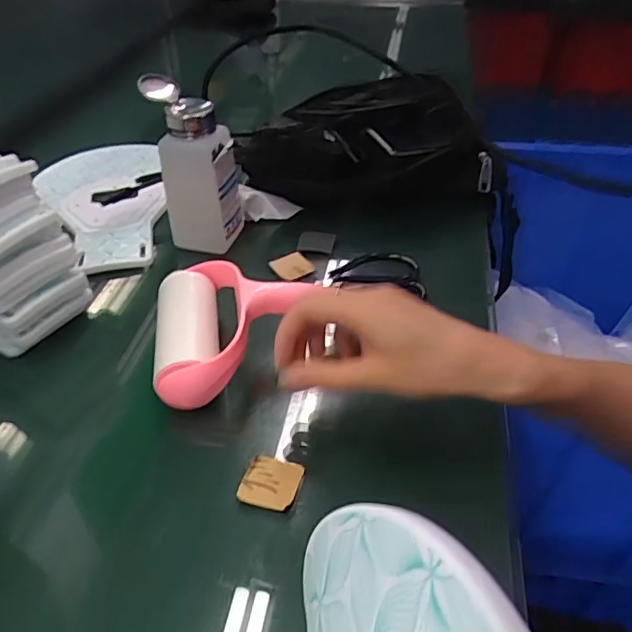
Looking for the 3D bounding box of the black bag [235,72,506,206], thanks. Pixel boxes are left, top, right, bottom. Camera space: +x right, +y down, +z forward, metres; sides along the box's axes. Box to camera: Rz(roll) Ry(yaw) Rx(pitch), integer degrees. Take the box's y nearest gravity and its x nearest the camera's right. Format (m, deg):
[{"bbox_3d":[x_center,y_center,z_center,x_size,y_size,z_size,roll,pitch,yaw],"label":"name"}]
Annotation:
[{"bbox_3d":[0.058,-0.180,0.582,0.258,0.097,0.140,3,41,5],"label":"black bag"}]

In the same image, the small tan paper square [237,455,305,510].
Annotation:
[{"bbox_3d":[-0.027,0.099,0.333,0.034,0.005,0.030,9,42,10],"label":"small tan paper square"}]

